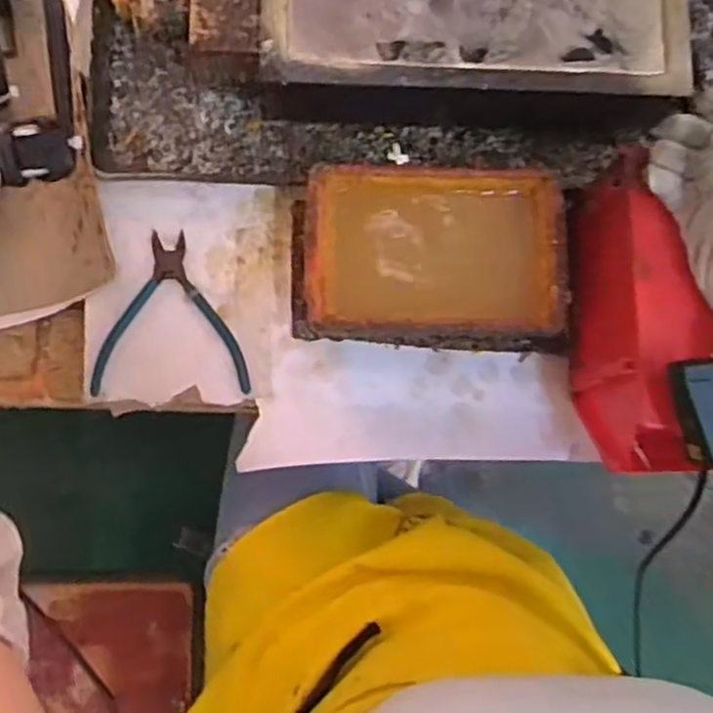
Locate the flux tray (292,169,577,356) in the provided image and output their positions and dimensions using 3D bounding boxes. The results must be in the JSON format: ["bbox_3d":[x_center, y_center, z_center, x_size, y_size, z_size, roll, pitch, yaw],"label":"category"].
[{"bbox_3d":[0.061,-0.079,0.598,0.230,0.070,0.143,0,82,-4],"label":"flux tray"}]

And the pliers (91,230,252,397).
[{"bbox_3d":[-0.153,-0.037,0.614,0.128,0.006,0.134,1,82,-3],"label":"pliers"}]

